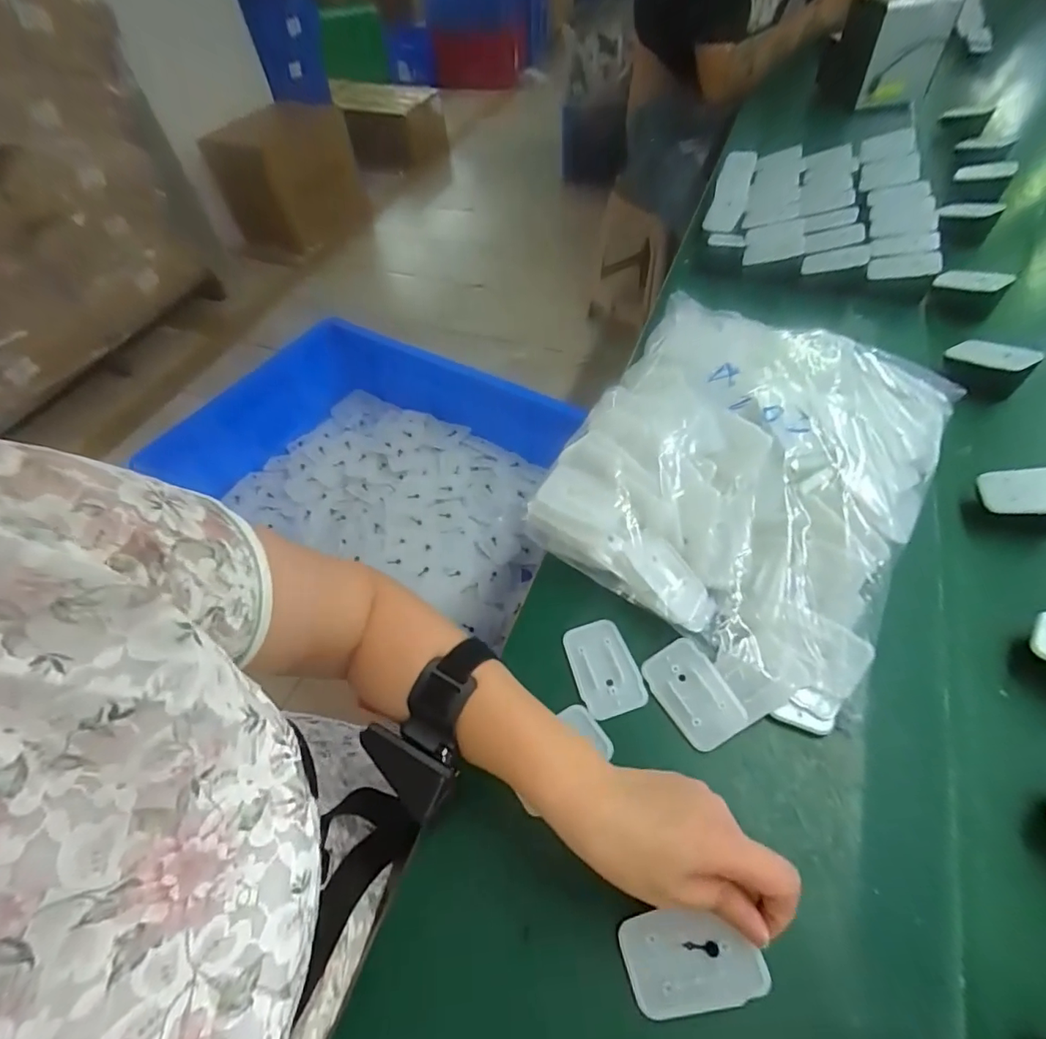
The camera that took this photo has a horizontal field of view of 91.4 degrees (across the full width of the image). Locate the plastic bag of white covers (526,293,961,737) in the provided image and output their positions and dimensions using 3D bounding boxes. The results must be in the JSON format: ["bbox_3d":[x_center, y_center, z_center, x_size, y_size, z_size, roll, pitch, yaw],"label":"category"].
[{"bbox_3d":[0.176,-0.044,0.422,0.263,0.076,0.326,27,63,21],"label":"plastic bag of white covers"}]

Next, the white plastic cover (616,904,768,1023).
[{"bbox_3d":[0.088,0.232,0.269,0.069,0.004,0.043,-23,61,12],"label":"white plastic cover"}]

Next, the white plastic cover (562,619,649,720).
[{"bbox_3d":[0.059,0.108,0.375,0.044,0.008,0.068,-16,57,-5],"label":"white plastic cover"}]

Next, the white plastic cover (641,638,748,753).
[{"bbox_3d":[0.118,0.120,0.353,0.042,0.008,0.068,-26,58,-12],"label":"white plastic cover"}]

